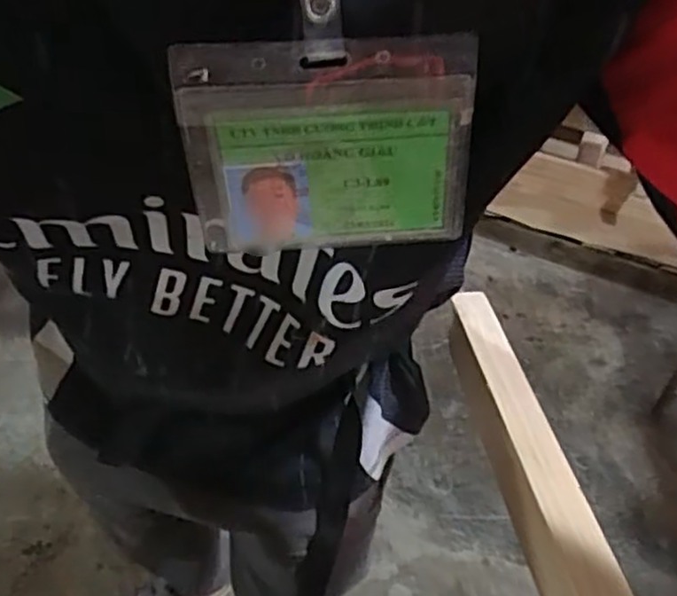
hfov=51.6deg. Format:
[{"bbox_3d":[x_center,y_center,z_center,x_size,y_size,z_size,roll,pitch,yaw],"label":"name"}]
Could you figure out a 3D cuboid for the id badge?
[{"bbox_3d":[-0.004,-0.052,0.252,0.103,0.082,0.006,1,42,-5],"label":"id badge"}]

